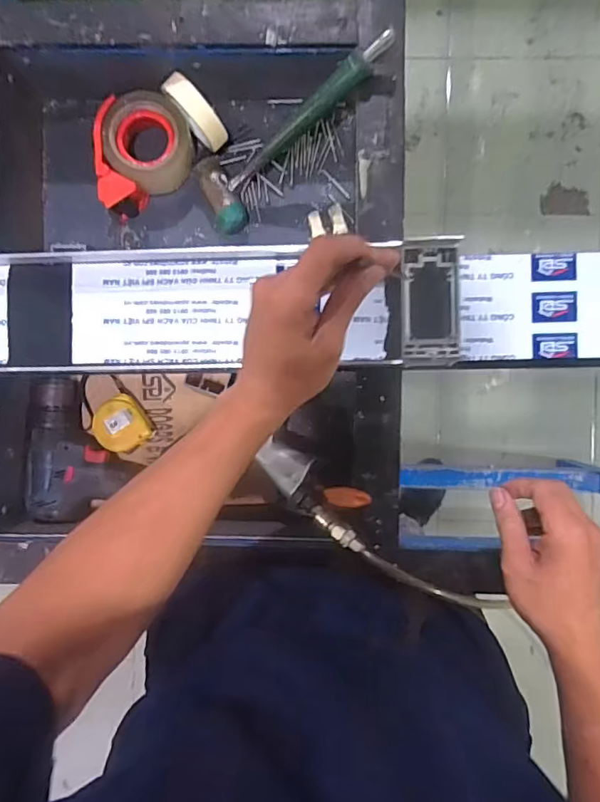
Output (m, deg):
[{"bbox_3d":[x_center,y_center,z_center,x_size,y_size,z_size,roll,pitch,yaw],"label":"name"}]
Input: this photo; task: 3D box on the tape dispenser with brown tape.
[{"bbox_3d":[-0.205,-0.319,0.649,0.140,0.059,0.115,-30,90,2],"label":"tape dispenser with brown tape"}]

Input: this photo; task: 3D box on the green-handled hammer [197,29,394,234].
[{"bbox_3d":[-0.012,-0.317,0.598,0.278,0.040,0.092,-30,90,32],"label":"green-handled hammer"}]

